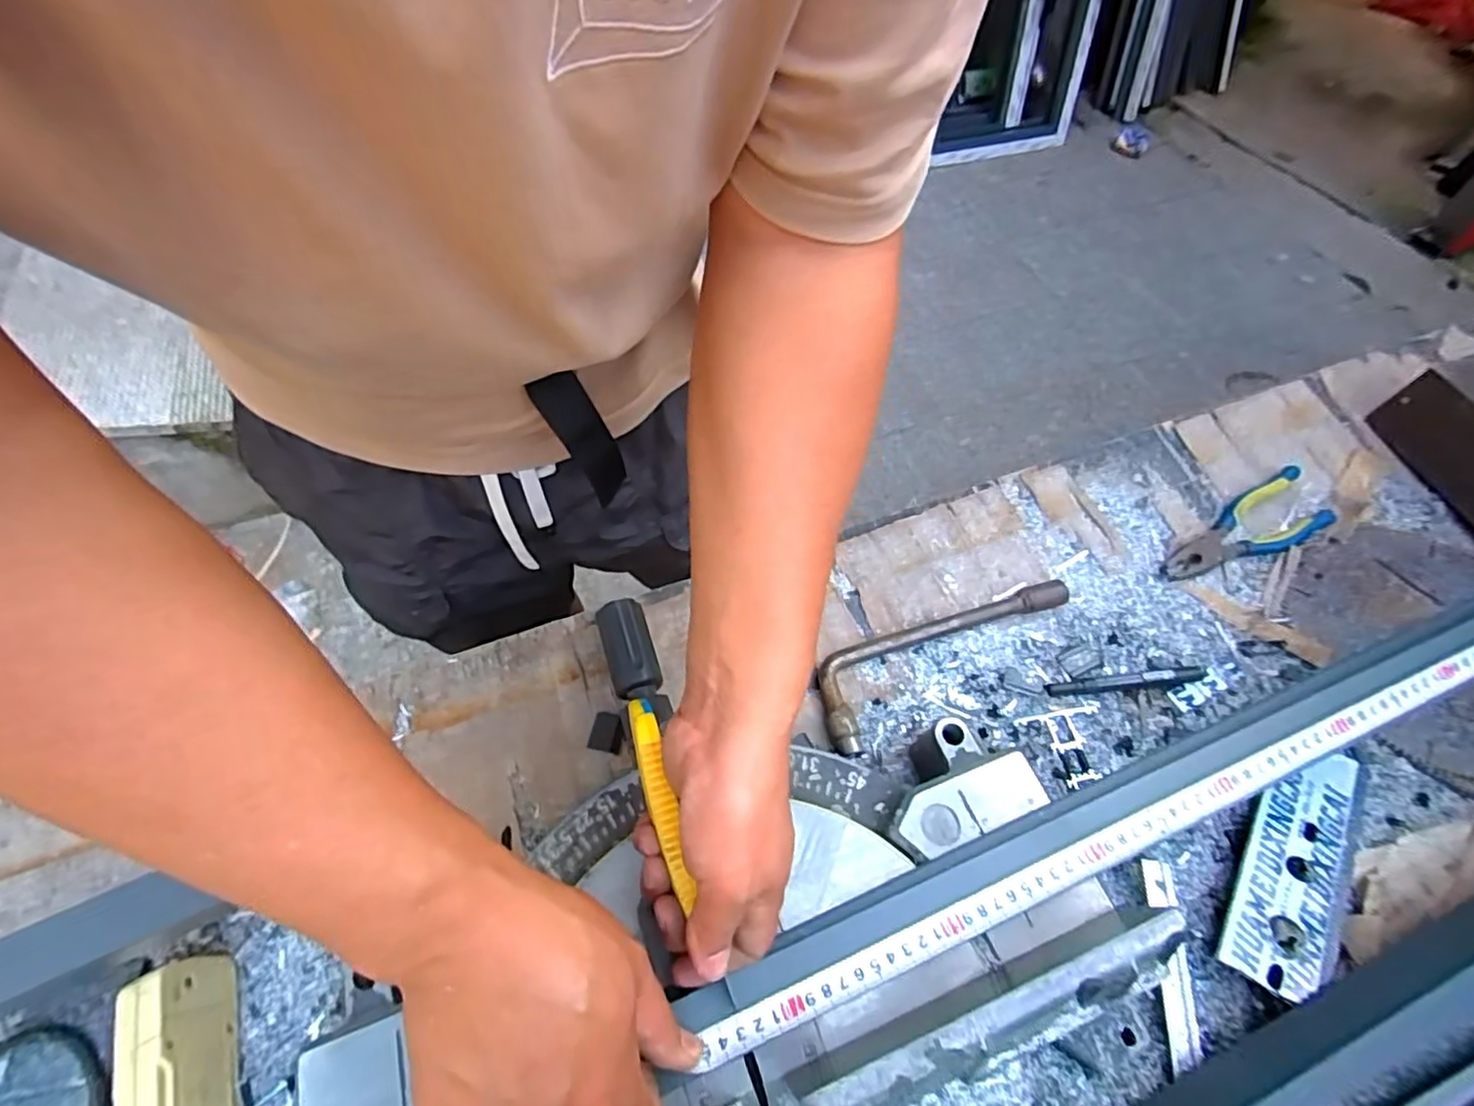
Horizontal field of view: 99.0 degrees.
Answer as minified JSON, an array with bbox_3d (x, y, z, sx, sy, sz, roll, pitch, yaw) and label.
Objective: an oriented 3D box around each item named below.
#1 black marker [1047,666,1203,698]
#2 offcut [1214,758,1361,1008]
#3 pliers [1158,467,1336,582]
[{"bbox_3d":[0.334,0.109,0.538,0.138,0.010,0.013,-5,59,-3],"label":"black marker"},{"bbox_3d":[0.414,0.226,0.466,0.057,0.012,0.197,26,56,30],"label":"offcut"},{"bbox_3d":[0.496,-0.021,0.615,0.190,0.016,0.067,-23,62,-13],"label":"pliers"}]

